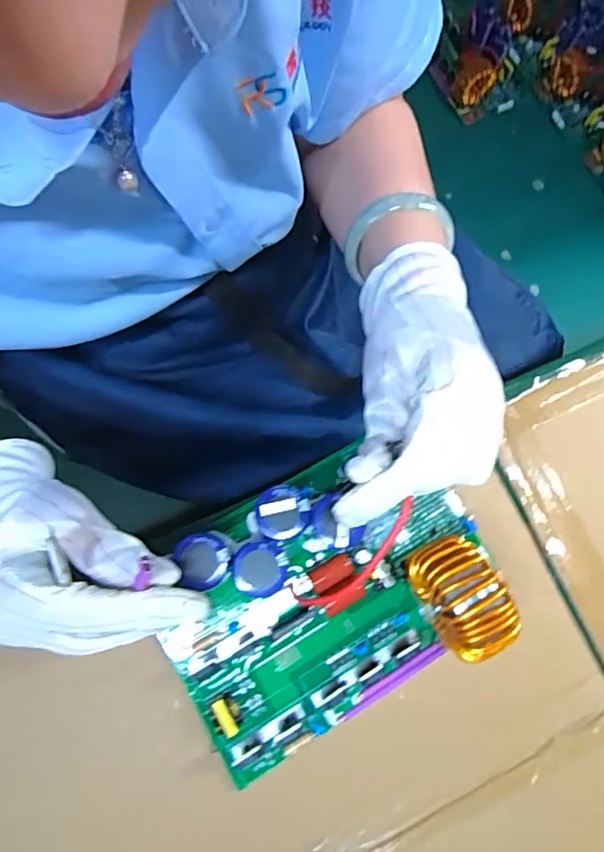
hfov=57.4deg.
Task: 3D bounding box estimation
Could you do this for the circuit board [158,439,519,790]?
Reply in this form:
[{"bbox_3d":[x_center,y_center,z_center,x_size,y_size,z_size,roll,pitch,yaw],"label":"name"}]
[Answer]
[{"bbox_3d":[0.016,0.092,0.311,0.188,0.063,0.135,-28,78,-8],"label":"circuit board"}]

